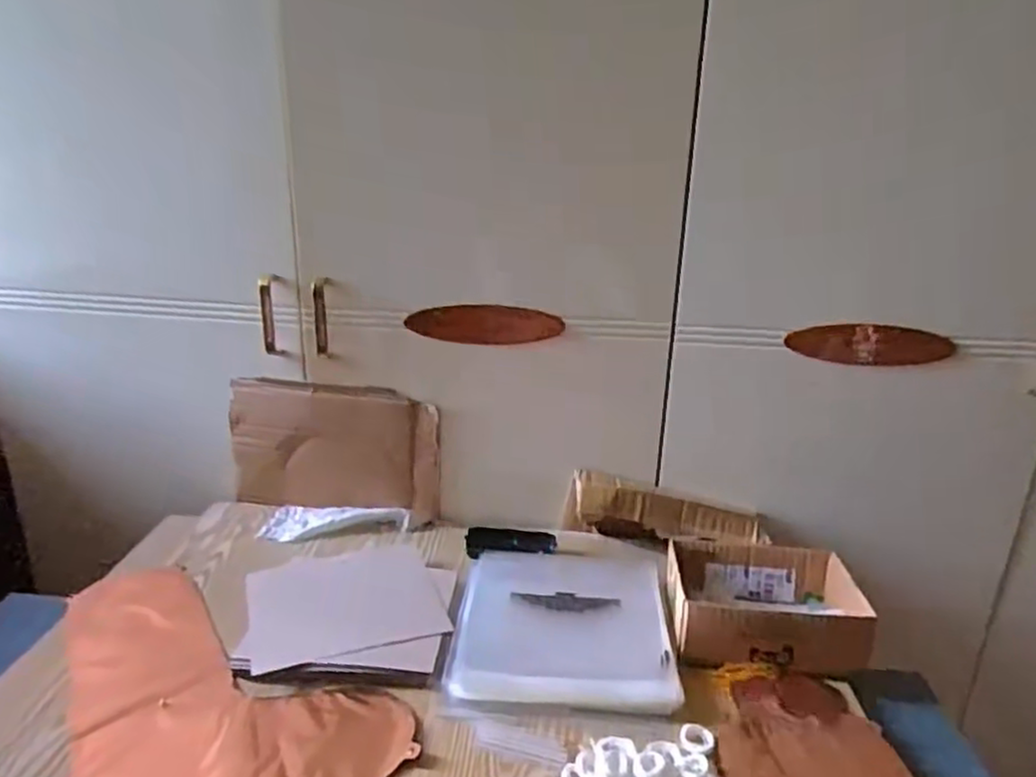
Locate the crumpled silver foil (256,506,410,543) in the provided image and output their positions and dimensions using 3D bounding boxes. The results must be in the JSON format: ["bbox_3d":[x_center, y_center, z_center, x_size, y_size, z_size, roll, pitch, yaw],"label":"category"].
[{"bbox_3d":[-0.234,0.171,0.904,0.181,0.020,0.063,0,19,-5],"label":"crumpled silver foil"}]

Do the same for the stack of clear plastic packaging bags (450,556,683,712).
[{"bbox_3d":[0.047,0.236,0.729,0.213,0.016,0.226,2,21,3],"label":"stack of clear plastic packaging bags"}]

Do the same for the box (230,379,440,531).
[{"bbox_3d":[-0.243,0.076,0.907,0.280,0.158,0.034,5,19,8],"label":"box"}]

